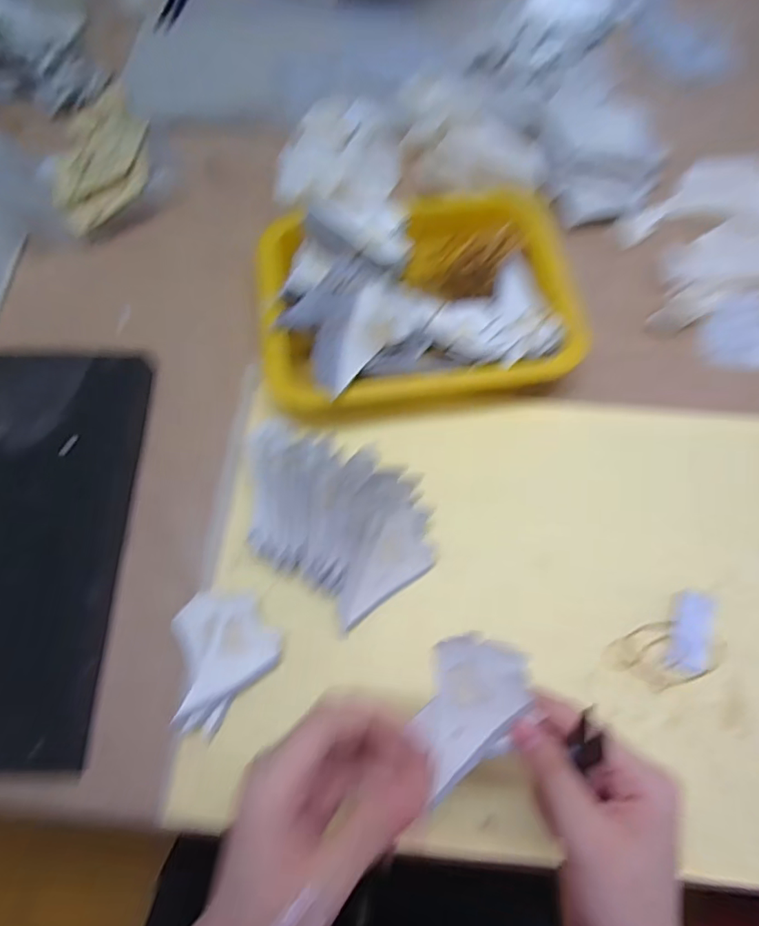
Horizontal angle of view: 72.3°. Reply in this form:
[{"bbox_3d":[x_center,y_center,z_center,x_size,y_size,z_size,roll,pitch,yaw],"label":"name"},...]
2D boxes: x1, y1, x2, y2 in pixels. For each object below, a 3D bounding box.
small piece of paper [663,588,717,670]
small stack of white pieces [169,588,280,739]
[{"bbox_3d":[0.218,0.117,0.361,0.027,0.004,0.056,21,70,11],"label":"small piece of paper"},{"bbox_3d":[-0.114,0.129,0.352,0.071,0.011,0.083,39,74,16],"label":"small stack of white pieces"}]

